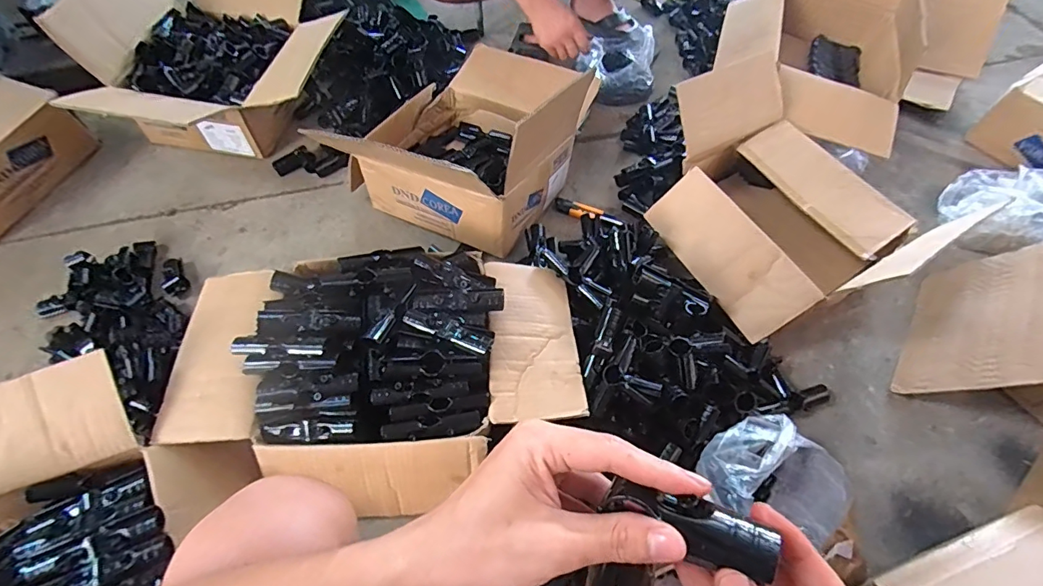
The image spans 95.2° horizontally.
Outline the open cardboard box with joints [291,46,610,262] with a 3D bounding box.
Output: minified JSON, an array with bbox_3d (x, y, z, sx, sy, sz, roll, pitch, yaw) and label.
[{"bbox_3d":[-0.100,-0.298,0.911,0.351,0.261,0.437,26,62,14],"label":"open cardboard box with joints"}]

